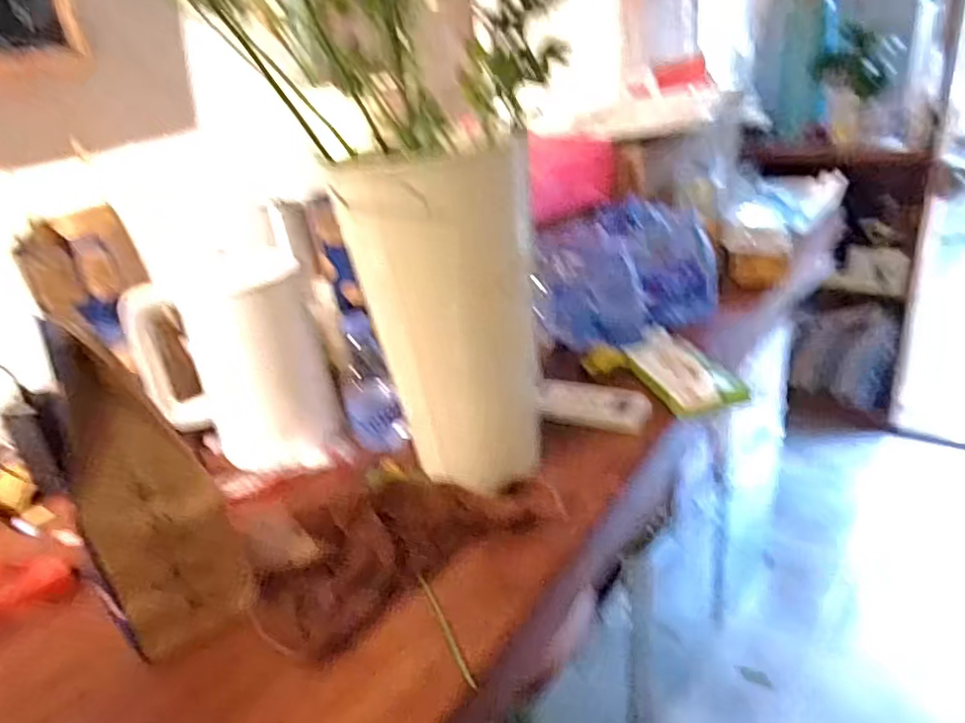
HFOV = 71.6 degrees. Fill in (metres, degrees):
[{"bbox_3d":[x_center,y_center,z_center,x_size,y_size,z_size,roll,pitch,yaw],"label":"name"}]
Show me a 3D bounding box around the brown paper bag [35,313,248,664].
[{"bbox_3d":[-0.276,0.102,0.538,0.105,0.242,0.102,-22,29,-28],"label":"brown paper bag"}]

